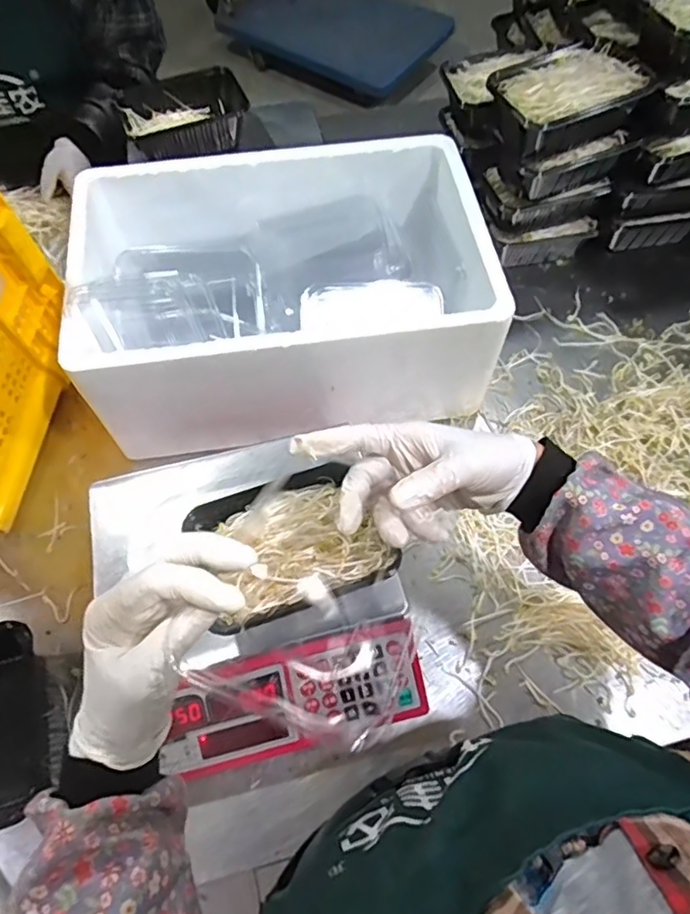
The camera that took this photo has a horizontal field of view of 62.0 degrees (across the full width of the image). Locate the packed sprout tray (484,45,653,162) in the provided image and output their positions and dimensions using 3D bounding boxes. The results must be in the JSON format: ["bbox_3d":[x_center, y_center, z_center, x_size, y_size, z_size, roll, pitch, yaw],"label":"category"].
[{"bbox_3d":[0.272,-0.453,0.721,0.173,0.063,0.116,-22,65,-10],"label":"packed sprout tray"}]

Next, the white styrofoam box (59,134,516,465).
[{"bbox_3d":[-0.075,-0.207,0.728,0.465,0.174,0.321,-11,63,-5],"label":"white styrofoam box"}]

